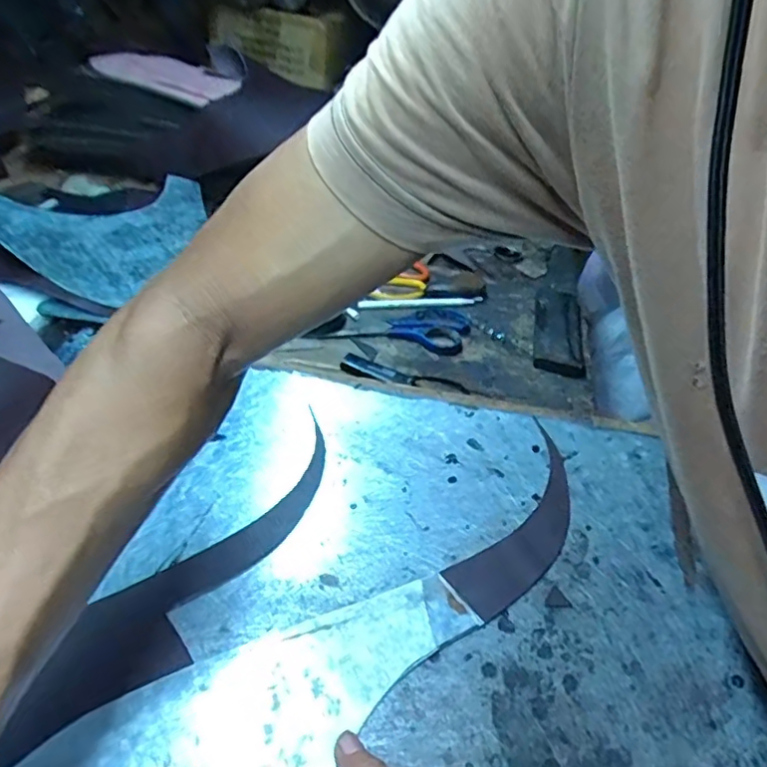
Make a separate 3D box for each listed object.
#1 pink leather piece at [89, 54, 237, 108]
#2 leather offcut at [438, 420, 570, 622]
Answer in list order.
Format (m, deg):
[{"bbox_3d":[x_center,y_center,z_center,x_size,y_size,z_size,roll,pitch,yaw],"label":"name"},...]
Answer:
[{"bbox_3d":[-0.314,-0.450,0.828,0.182,0.019,0.120,19,47,-2],"label":"pink leather piece"},{"bbox_3d":[0.114,0.108,0.457,0.062,0.007,0.178,28,52,17],"label":"leather offcut"}]

